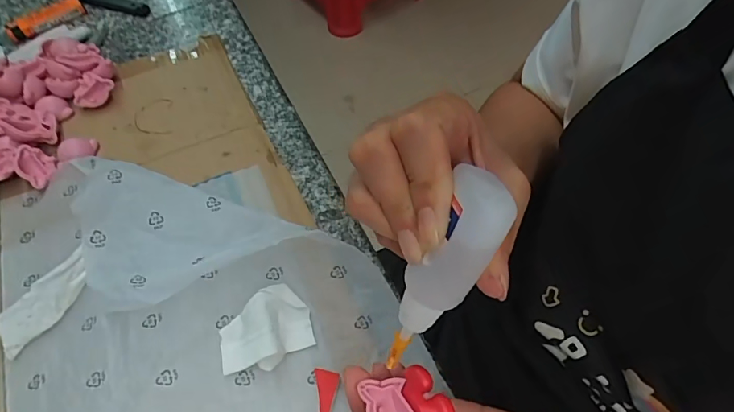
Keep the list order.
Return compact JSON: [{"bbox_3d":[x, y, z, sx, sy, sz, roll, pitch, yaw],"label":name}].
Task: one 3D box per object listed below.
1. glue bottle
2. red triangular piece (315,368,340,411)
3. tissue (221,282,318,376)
[{"bbox_3d":[0.025,0.027,0.168,0.025,0.084,0.021,36,32,19],"label":"glue bottle"},{"bbox_3d":[-0.023,0.117,0.278,0.014,0.006,0.034,-8,61,-3],"label":"red triangular piece"},{"bbox_3d":[-0.067,0.079,0.292,0.060,0.015,0.043,-28,64,-14],"label":"tissue"}]

